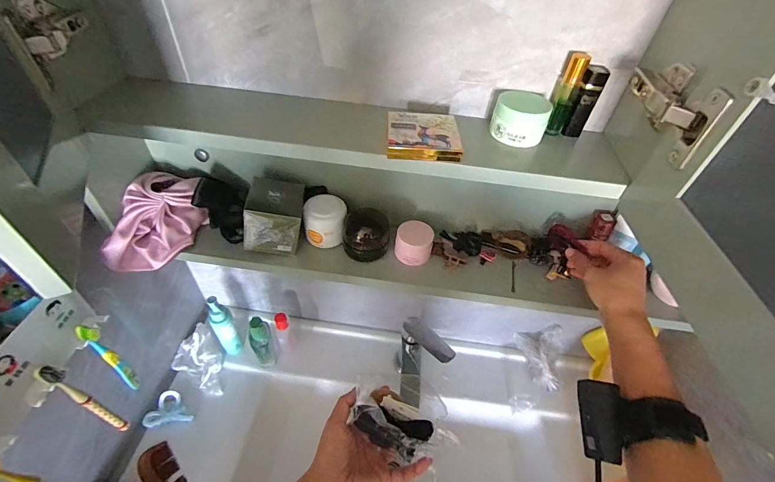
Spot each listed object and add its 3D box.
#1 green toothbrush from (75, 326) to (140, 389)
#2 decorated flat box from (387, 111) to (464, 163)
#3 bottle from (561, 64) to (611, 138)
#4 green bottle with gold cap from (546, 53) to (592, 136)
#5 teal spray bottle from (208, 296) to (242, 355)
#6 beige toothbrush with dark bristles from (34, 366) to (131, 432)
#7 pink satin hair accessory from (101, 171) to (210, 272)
[{"bbox_3d":[-0.332,0.143,0.437,0.010,0.139,0.019,28,50,20],"label":"green toothbrush"},{"bbox_3d":[0.038,-0.110,0.380,0.073,0.011,0.079,4,46,-2],"label":"decorated flat box"},{"bbox_3d":[0.215,-0.150,0.396,0.022,0.072,0.017,25,50,18],"label":"bottle"},{"bbox_3d":[0.194,-0.156,0.392,0.021,0.081,0.017,25,50,18],"label":"green bottle with gold cap"},{"bbox_3d":[-0.313,0.171,0.702,0.036,0.173,0.032,-24,53,-25],"label":"teal spray bottle"},{"bbox_3d":[-0.342,0.181,0.412,0.021,0.175,0.014,21,48,15],"label":"beige toothbrush with dark bristles"},{"bbox_3d":[-0.309,-0.020,0.487,0.078,0.089,0.129,17,47,11],"label":"pink satin hair accessory"}]

